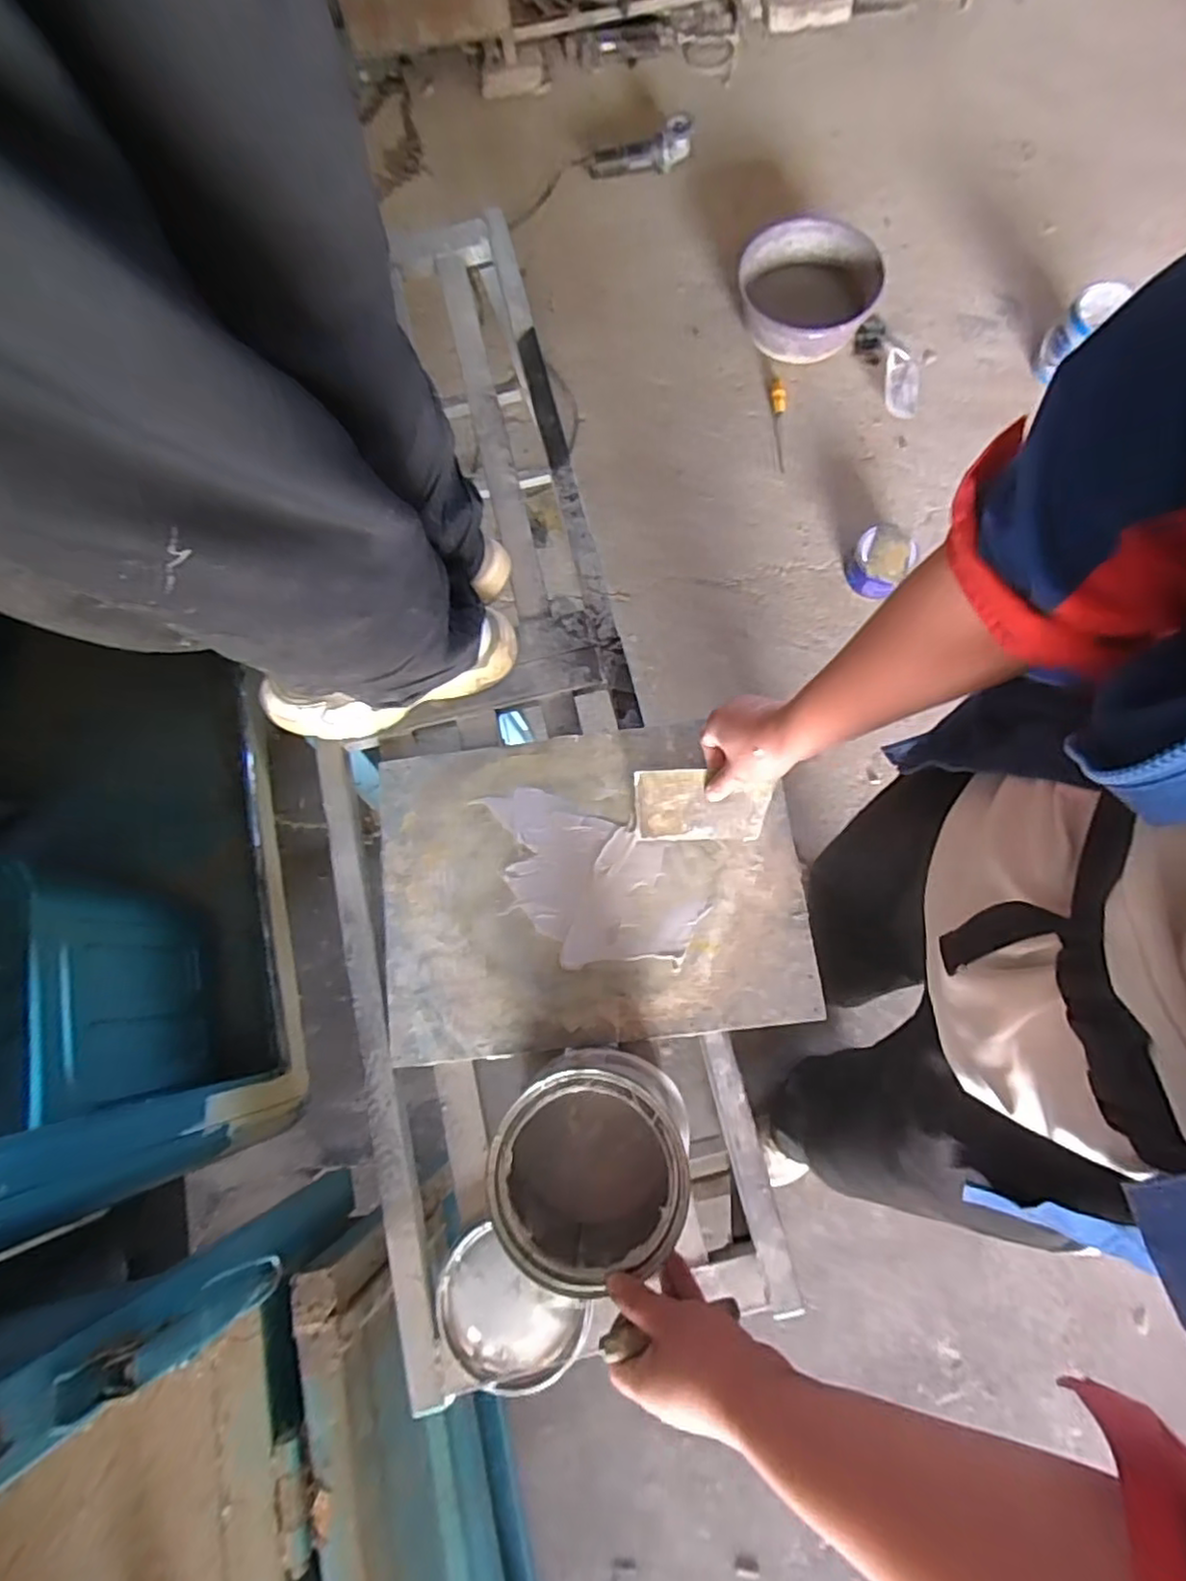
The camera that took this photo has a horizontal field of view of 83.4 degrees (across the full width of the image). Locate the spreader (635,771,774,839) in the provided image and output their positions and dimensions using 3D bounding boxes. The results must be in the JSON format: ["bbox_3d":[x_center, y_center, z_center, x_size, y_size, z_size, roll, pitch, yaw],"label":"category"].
[{"bbox_3d":[0.114,0.016,0.701,0.136,0.005,0.074,0,99,8],"label":"spreader"}]

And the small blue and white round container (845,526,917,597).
[{"bbox_3d":[0.635,-0.502,1.492,0.133,0.126,0.126,0,76,2],"label":"small blue and white round container"}]

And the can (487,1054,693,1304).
[{"bbox_3d":[0.000,0.322,0.592,0.150,0.185,0.166,11,77,5],"label":"can"}]

